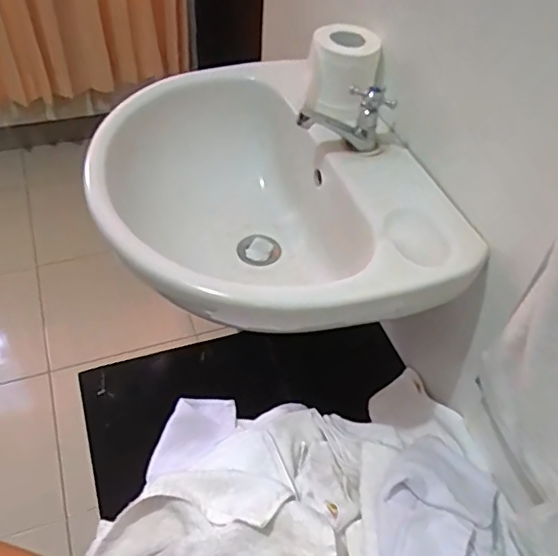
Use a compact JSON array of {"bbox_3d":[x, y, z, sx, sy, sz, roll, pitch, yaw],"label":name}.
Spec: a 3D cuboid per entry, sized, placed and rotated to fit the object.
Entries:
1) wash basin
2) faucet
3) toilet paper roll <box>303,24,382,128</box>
[{"bbox_3d":[-0.030,-0.079,0.766,0.372,0.182,0.463,-17,52,-19],"label":"wash basin"},{"bbox_3d":[0.088,-0.206,0.734,0.134,0.075,0.044,-4,48,-8],"label":"faucet"},{"bbox_3d":[0.089,-0.279,0.784,0.094,0.098,0.085,31,53,21],"label":"toilet paper roll"}]

